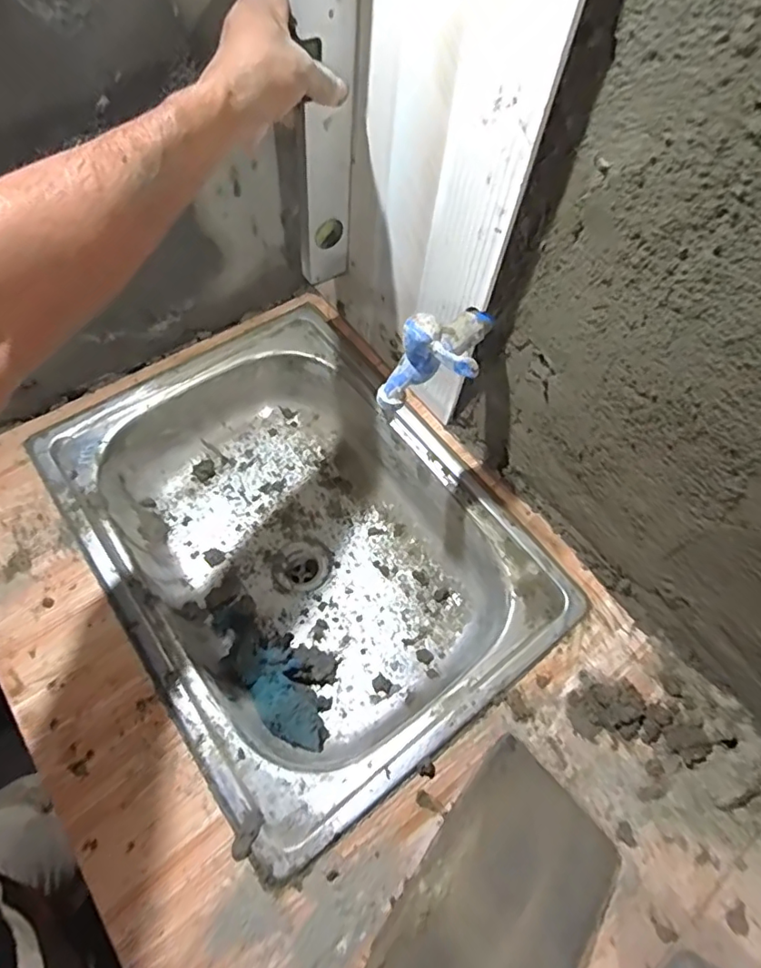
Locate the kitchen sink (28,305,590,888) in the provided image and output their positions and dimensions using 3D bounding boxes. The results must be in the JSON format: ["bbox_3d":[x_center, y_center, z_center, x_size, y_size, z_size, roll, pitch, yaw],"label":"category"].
[{"bbox_3d":[-0.096,0.071,0.644,0.385,0.145,0.530,-33,68,-19],"label":"kitchen sink"}]

